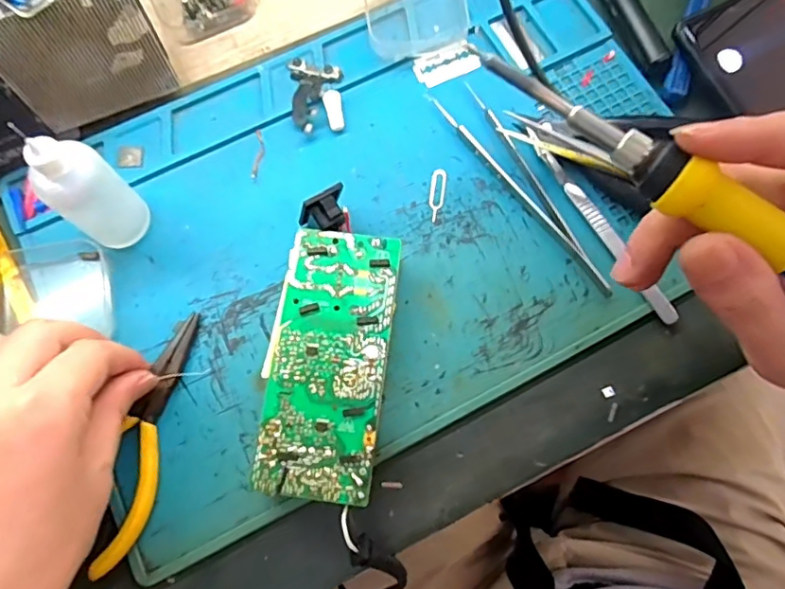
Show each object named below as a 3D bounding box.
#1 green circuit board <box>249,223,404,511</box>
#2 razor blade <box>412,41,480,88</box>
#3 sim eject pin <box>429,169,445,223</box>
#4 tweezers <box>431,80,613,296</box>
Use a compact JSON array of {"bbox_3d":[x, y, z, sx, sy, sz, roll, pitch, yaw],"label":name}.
[{"bbox_3d":[-0.032,0.034,0.289,0.059,0.028,0.132,7,75,2],"label":"green circuit board"},{"bbox_3d":[0.034,-0.144,0.353,0.040,0.004,0.023,-23,74,-3],"label":"razor blade"},{"bbox_3d":[0.026,-0.058,0.328,0.008,0.004,0.033,5,75,9],"label":"sim eject pin"},{"bbox_3d":[0.076,-0.062,0.324,0.024,0.011,0.151,-31,77,-8],"label":"tweezers"}]

